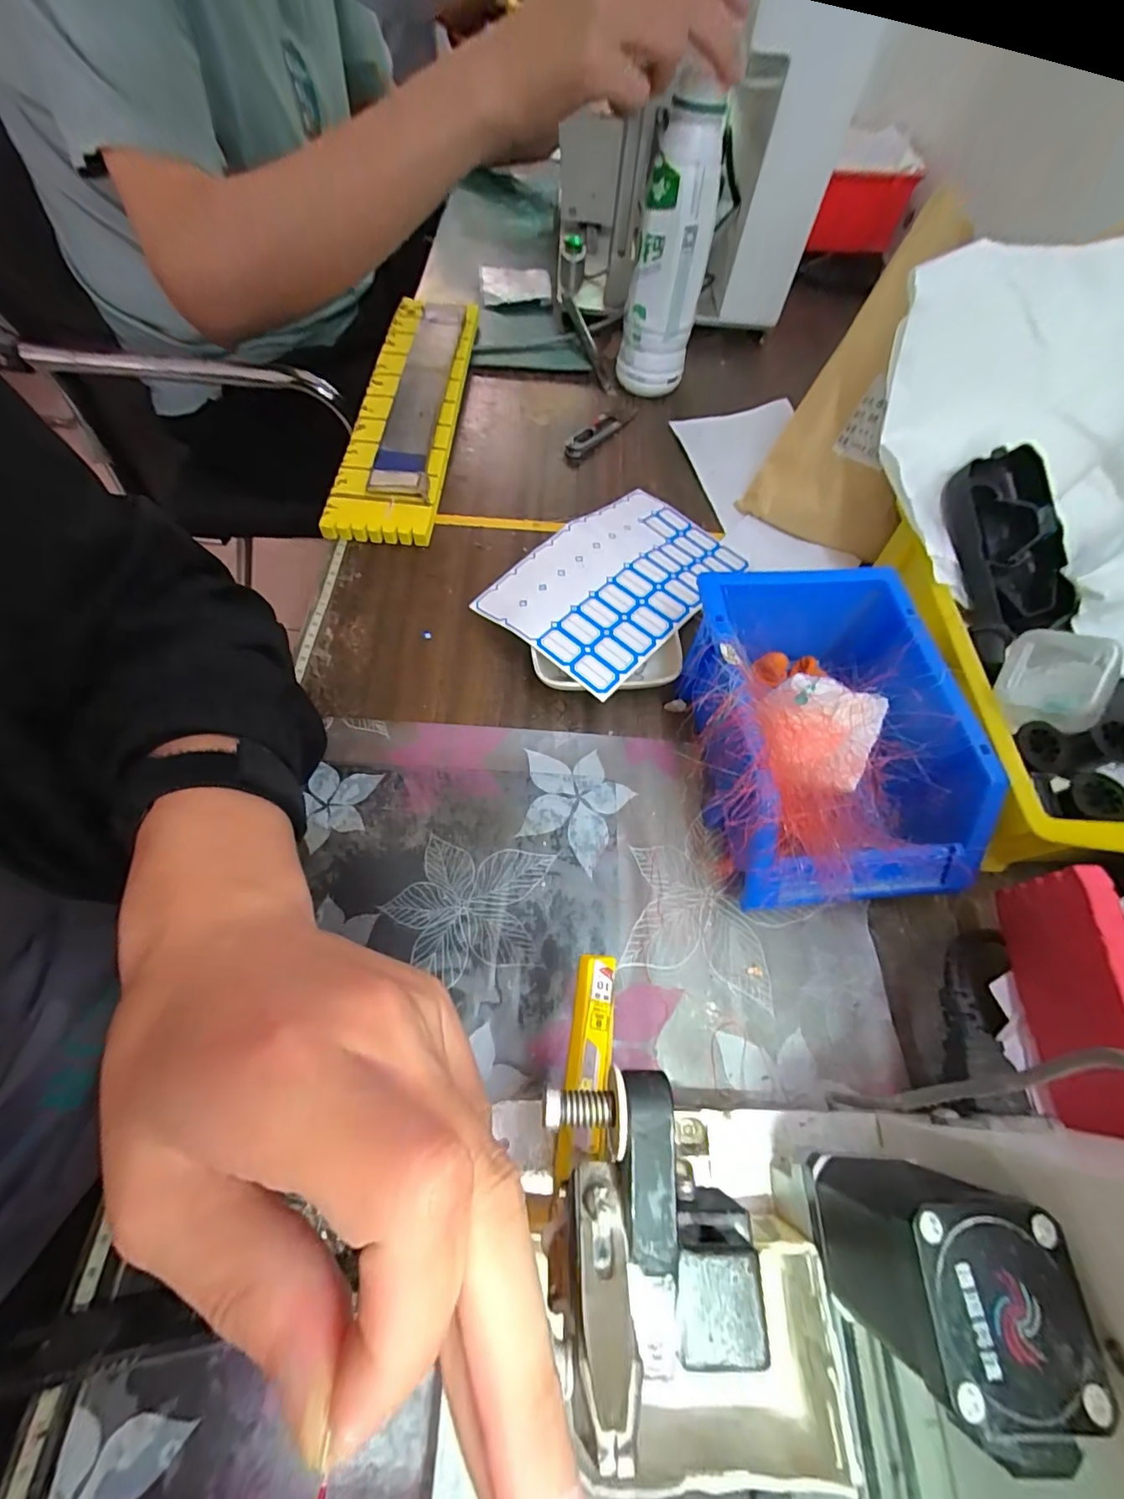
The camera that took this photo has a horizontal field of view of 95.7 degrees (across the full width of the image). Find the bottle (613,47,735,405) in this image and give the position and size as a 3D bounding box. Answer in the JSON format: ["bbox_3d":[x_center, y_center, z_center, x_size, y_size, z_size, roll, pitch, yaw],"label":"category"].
[{"bbox_3d":[0.093,-0.417,0.454,0.067,0.184,0.079,1,63,-3],"label":"bottle"}]

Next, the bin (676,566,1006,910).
[{"bbox_3d":[0.133,-0.007,0.287,0.136,0.084,0.175,-4,63,-5],"label":"bin"}]

